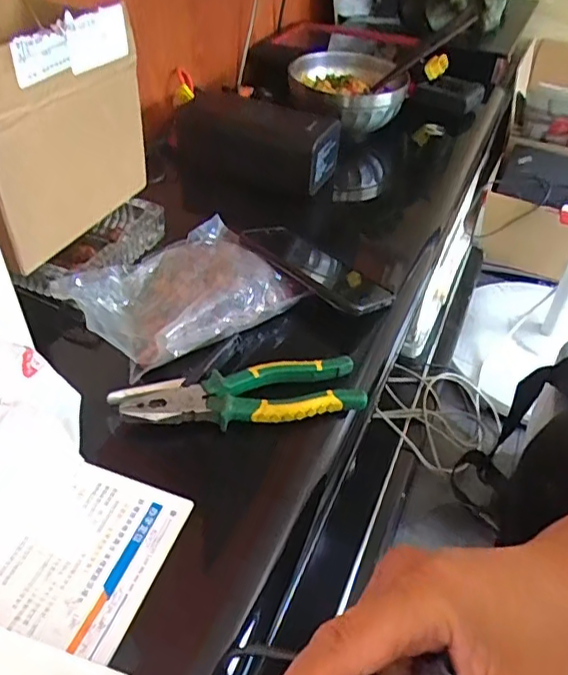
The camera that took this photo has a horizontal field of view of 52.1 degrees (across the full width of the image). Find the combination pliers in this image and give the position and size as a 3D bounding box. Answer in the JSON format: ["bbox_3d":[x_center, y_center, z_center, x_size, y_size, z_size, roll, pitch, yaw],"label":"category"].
[{"bbox_3d":[-0.035,0.047,0.475,0.197,0.021,0.053,-6,43,-8],"label":"combination pliers"}]

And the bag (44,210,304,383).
[{"bbox_3d":[-0.095,-0.059,0.546,0.216,0.039,0.166,-32,52,-31],"label":"bag"}]

